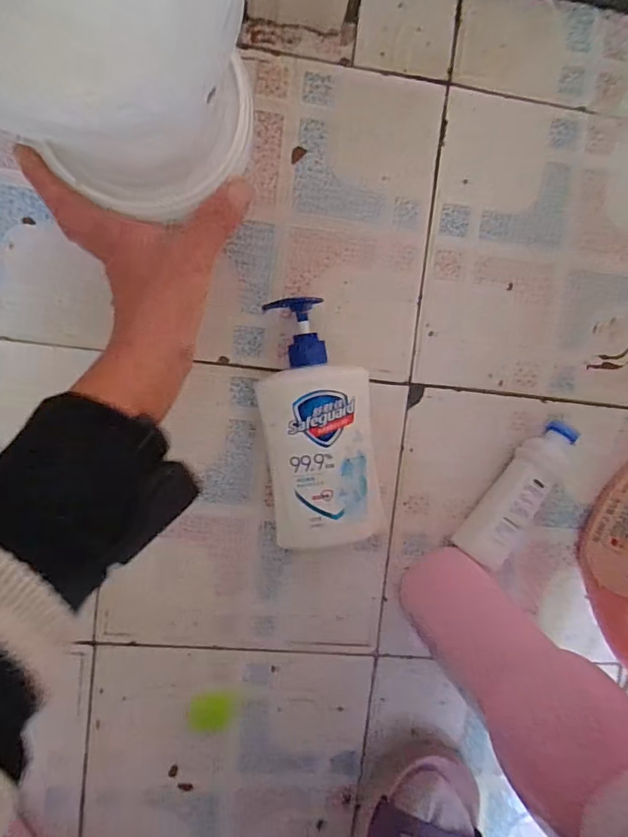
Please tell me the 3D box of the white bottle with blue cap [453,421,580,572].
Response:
[{"bbox_3d":[0.182,0.066,0.453,0.039,0.039,0.139,36,90,-9],"label":"white bottle with blue cap"}]

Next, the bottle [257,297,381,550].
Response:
[{"bbox_3d":[0.002,0.003,0.415,0.085,0.053,0.192,-7,97,-7],"label":"bottle"}]

